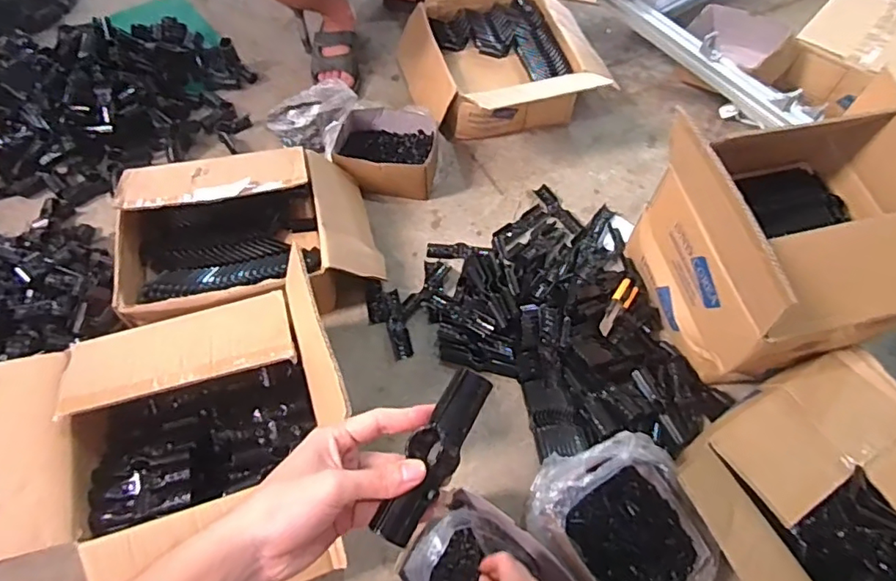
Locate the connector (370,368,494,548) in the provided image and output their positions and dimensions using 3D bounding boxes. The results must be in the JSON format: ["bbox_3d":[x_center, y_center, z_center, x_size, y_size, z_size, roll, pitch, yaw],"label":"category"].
[{"bbox_3d":[-0.009,0.116,0.404,0.032,0.032,0.127,25,69,12],"label":"connector"}]

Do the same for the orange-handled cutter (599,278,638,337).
[{"bbox_3d":[0.296,0.025,0.974,0.033,0.014,0.150,30,48,15],"label":"orange-handled cutter"}]

